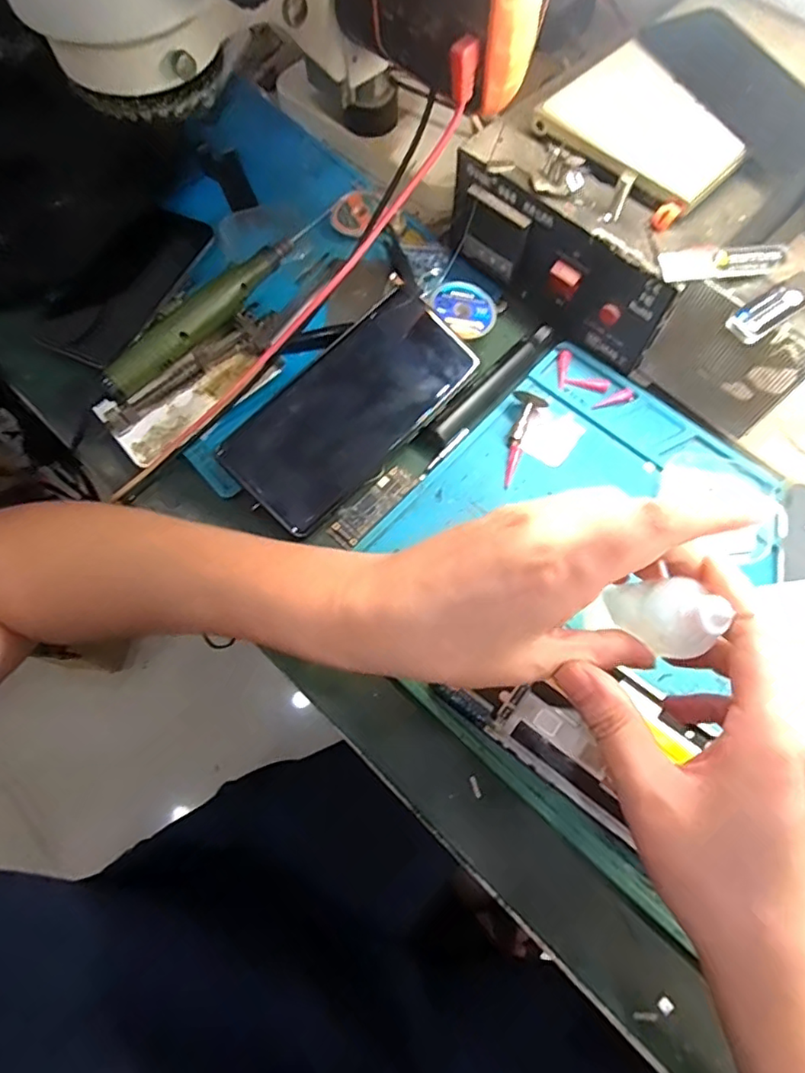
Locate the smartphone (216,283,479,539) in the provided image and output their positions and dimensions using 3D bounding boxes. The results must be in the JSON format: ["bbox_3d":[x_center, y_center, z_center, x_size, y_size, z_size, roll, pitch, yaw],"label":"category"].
[{"bbox_3d":[-0.031,-0.080,0.363,0.074,0.012,0.161,46,81,-4],"label":"smartphone"}]

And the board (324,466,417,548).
[{"bbox_3d":[-0.018,-0.019,0.361,0.019,0.004,0.063,41,75,15],"label":"board"}]

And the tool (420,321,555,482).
[{"bbox_3d":[0.054,-0.093,0.382,0.018,0.012,0.132,39,75,15],"label":"tool"}]

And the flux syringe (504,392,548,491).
[{"bbox_3d":[0.075,-0.063,0.372,0.021,0.013,0.065,16,70,7],"label":"flux syringe"}]

